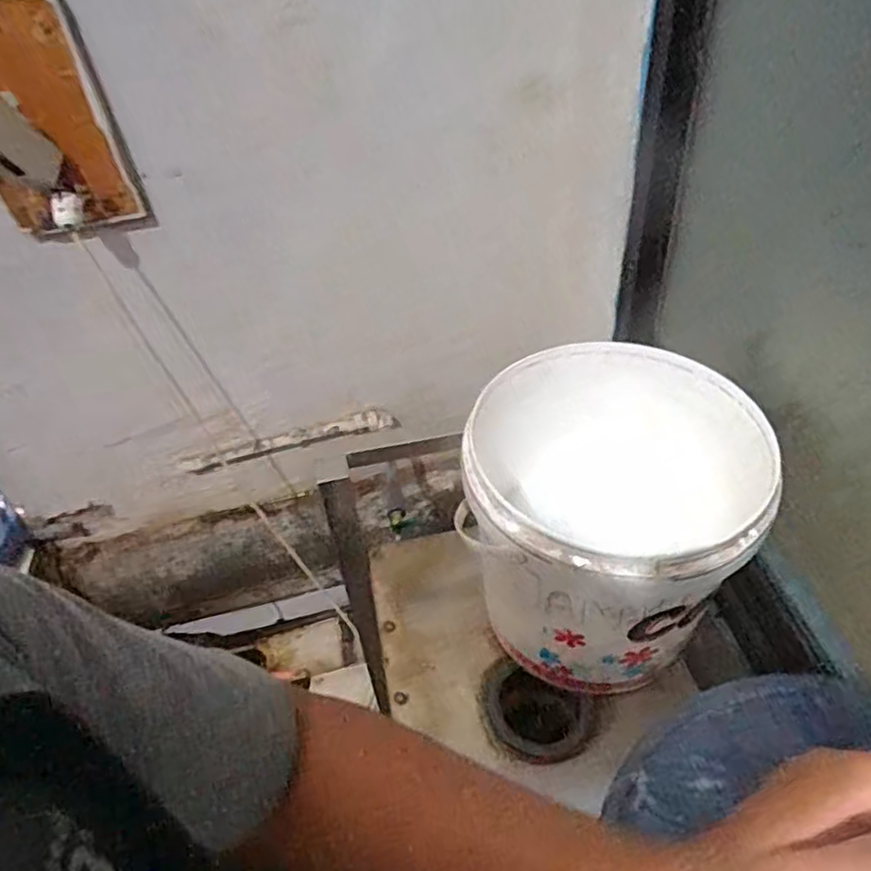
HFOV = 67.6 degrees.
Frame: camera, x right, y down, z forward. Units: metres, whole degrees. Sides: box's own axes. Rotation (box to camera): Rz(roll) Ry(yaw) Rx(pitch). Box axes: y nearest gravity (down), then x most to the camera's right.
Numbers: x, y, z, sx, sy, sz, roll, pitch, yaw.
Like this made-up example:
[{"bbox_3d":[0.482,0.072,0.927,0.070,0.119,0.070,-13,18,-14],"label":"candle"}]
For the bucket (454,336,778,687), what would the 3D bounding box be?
[{"bbox_3d":[0.182,0.096,0.758,0.276,0.264,0.298,-3,46,4],"label":"bucket"}]

